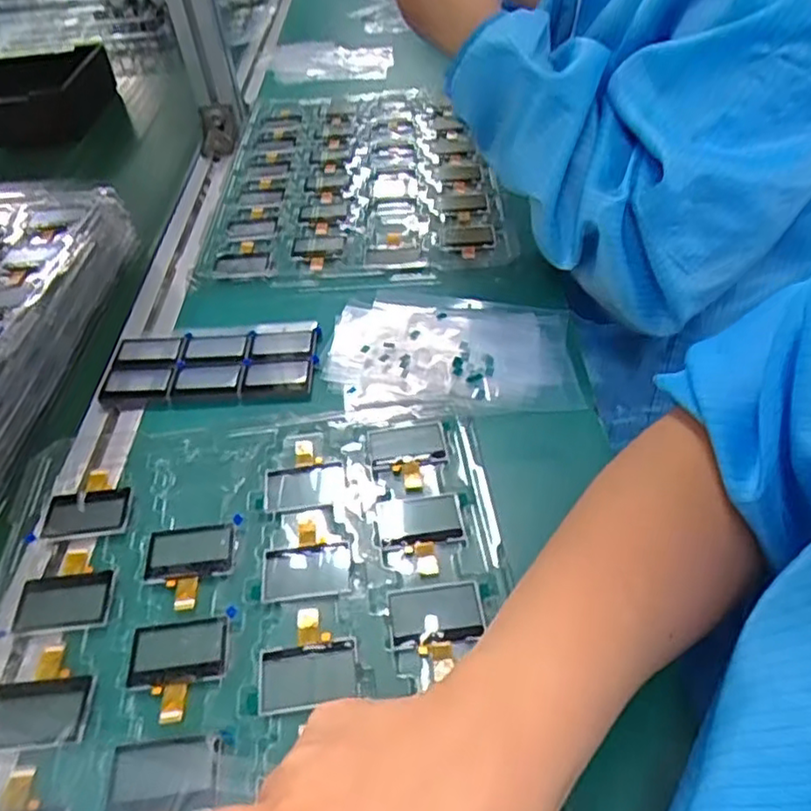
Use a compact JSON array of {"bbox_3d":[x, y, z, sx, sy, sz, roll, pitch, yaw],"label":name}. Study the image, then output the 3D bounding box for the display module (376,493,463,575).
[{"bbox_3d":[0.009,0.068,0.365,0.045,0.004,0.049,-8,45,-3],"label":"display module"}]

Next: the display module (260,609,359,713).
[{"bbox_3d":[-0.046,0.119,0.320,0.045,0.004,0.046,-8,45,-2],"label":"display module"}]

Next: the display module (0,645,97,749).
[{"bbox_3d":[-0.169,0.135,0.313,0.047,0.004,0.046,-5,45,1],"label":"display module"}]

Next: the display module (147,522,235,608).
[{"bbox_3d":[-0.115,0.084,0.357,0.046,0.004,0.047,-7,45,-2],"label":"display module"}]

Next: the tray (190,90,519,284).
[{"bbox_3d":[-0.052,-0.226,0.654,0.259,0.023,0.346,-4,45,1],"label":"tray"}]

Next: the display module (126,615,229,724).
[{"bbox_3d":[-0.109,0.124,0.318,0.046,0.004,0.048,-7,45,-2],"label":"display module"}]

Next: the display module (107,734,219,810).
[{"bbox_3d":[-0.101,0.162,0.279,0.044,0.004,0.047,-7,45,-2],"label":"display module"}]

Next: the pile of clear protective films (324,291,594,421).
[{"bbox_3d":[0.032,-0.037,0.468,0.165,0.011,0.122,-1,45,5],"label":"pile of clear protective films"}]

